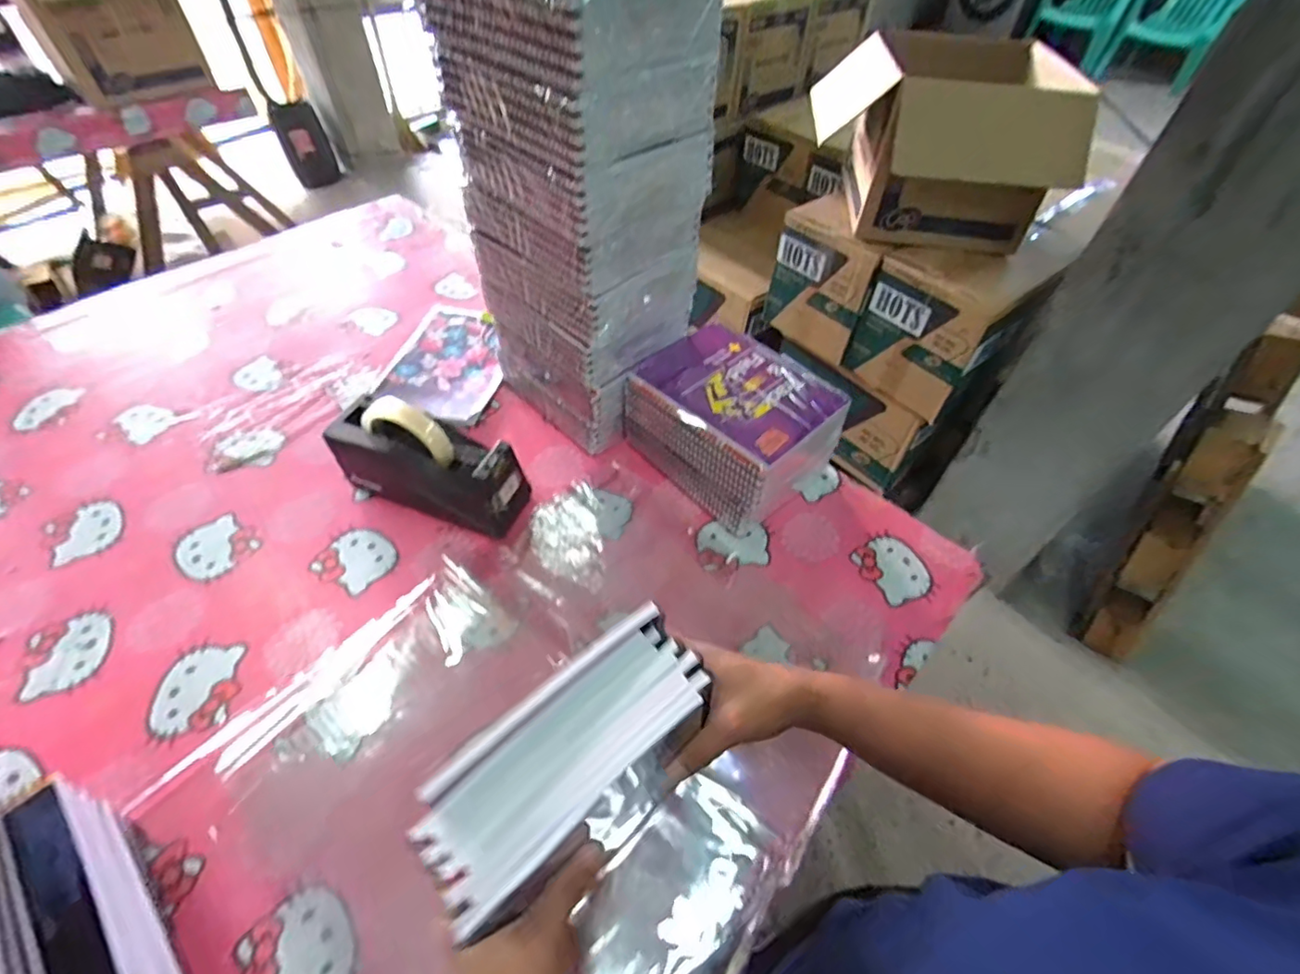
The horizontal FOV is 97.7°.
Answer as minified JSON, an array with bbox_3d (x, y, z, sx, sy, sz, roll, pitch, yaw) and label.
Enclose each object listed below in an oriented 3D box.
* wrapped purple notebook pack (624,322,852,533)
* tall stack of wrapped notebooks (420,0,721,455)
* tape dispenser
[{"bbox_3d":[0.094,-0.074,0.669,0.159,0.121,0.196,-35,60,-26],"label":"wrapped purple notebook pack"},{"bbox_3d":[-0.070,-0.251,0.599,0.200,0.438,0.156,36,59,24],"label":"tall stack of wrapped notebooks"},{"bbox_3d":[-0.240,-0.032,0.620,0.201,0.122,0.073,17,53,12],"label":"tape dispenser"}]

